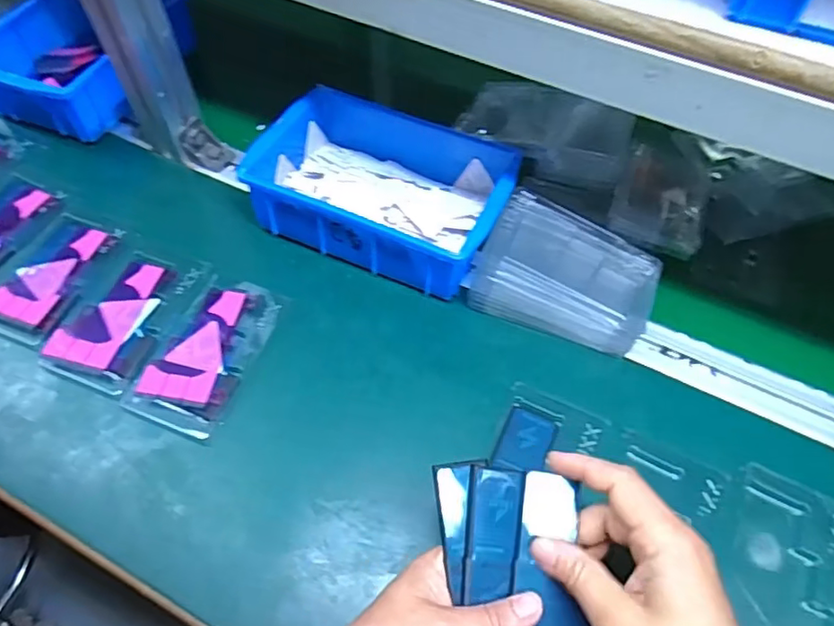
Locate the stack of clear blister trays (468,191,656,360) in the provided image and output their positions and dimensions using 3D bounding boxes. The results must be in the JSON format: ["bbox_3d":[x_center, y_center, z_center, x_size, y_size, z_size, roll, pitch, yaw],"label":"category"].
[{"bbox_3d":[0.116,-0.031,0.465,0.131,0.049,0.087,20,60,11],"label":"stack of clear blister trays"}]

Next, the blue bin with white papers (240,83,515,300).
[{"bbox_3d":[-0.026,-0.109,0.506,0.206,0.059,0.144,21,60,11],"label":"blue bin with white papers"}]

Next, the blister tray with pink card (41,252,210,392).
[{"bbox_3d":[-0.226,-0.001,0.467,0.071,0.007,0.123,20,60,11],"label":"blister tray with pink card"}]

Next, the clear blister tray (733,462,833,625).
[{"bbox_3d":[0.232,0.166,0.368,0.068,0.011,0.125,20,60,11],"label":"clear blister tray"}]

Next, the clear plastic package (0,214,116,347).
[{"bbox_3d":[-0.303,-0.031,0.486,0.072,0.010,0.112,22,61,12],"label":"clear plastic package"}]

